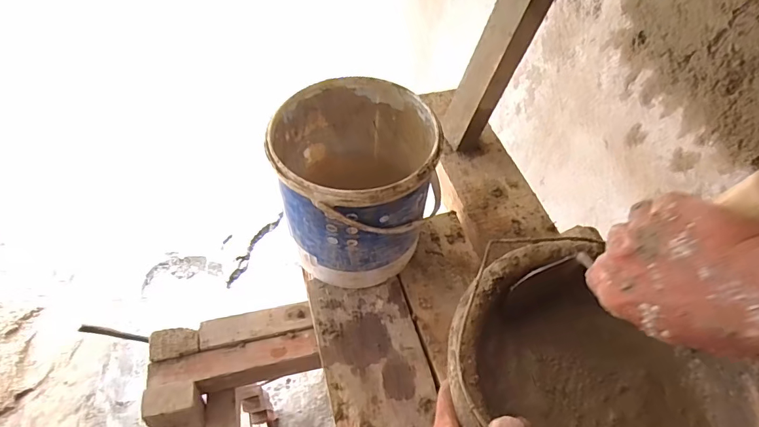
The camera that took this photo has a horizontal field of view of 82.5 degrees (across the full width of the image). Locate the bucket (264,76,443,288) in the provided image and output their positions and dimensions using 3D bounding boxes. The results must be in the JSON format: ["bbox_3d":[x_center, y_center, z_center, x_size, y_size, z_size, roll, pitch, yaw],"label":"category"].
[{"bbox_3d":[-0.025,-0.037,0.517,0.170,0.174,0.179,-1,55,1],"label":"bucket"}]

